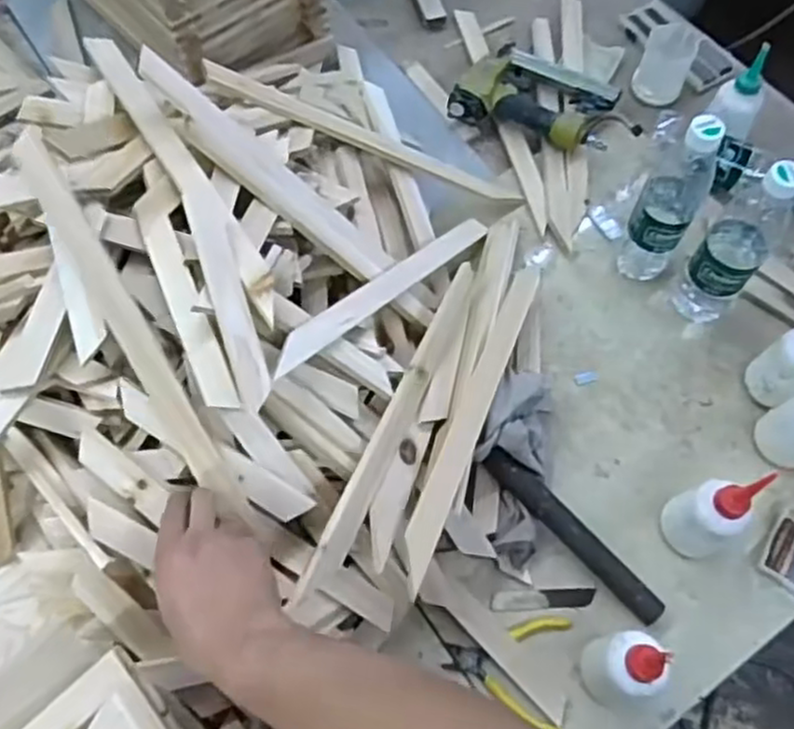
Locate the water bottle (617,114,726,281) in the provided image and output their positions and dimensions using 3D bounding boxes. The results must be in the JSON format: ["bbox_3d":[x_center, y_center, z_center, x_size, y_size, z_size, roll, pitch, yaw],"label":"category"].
[{"bbox_3d":[0.296,-0.176,0.795,0.061,0.220,0.066,0,65,-1],"label":"water bottle"}]

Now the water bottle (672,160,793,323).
[{"bbox_3d":[0.358,-0.126,0.771,0.067,0.225,0.069,39,70,16],"label":"water bottle"}]

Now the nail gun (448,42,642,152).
[{"bbox_3d":[0.199,-0.351,0.972,0.231,0.066,0.149,19,66,8],"label":"nail gun"}]

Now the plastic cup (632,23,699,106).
[{"bbox_3d":[0.362,-0.405,0.996,0.067,0.061,0.080,22,66,9],"label":"plastic cup"}]

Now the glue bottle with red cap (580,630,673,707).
[{"bbox_3d":[0.199,0.267,0.647,0.045,0.139,0.055,-7,65,-5],"label":"glue bottle with red cap"}]

